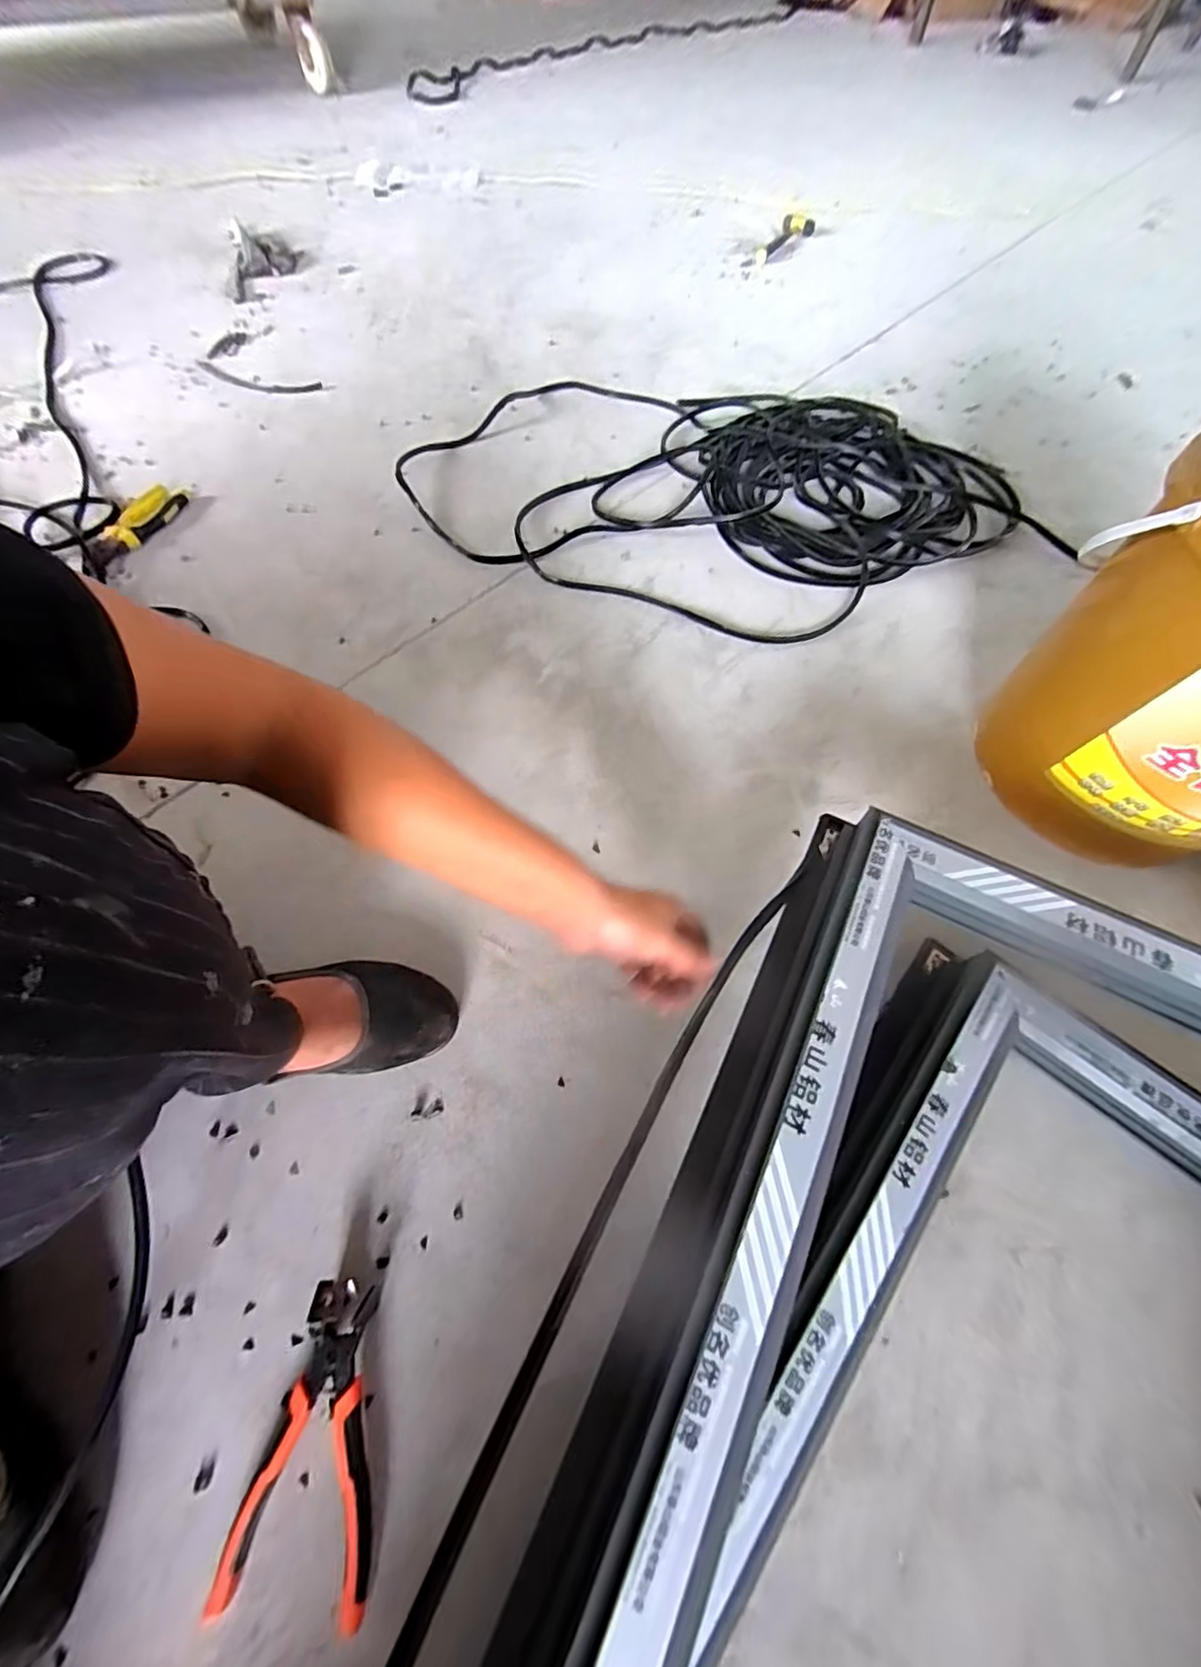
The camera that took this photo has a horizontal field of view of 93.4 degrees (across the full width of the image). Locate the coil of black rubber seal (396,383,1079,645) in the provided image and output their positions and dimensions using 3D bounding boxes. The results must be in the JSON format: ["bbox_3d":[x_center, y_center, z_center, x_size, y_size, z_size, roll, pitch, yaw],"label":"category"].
[{"bbox_3d":[0.188,-0.544,0.892,0.954,0.035,0.578,11,63,5],"label":"coil of black rubber seal"}]

